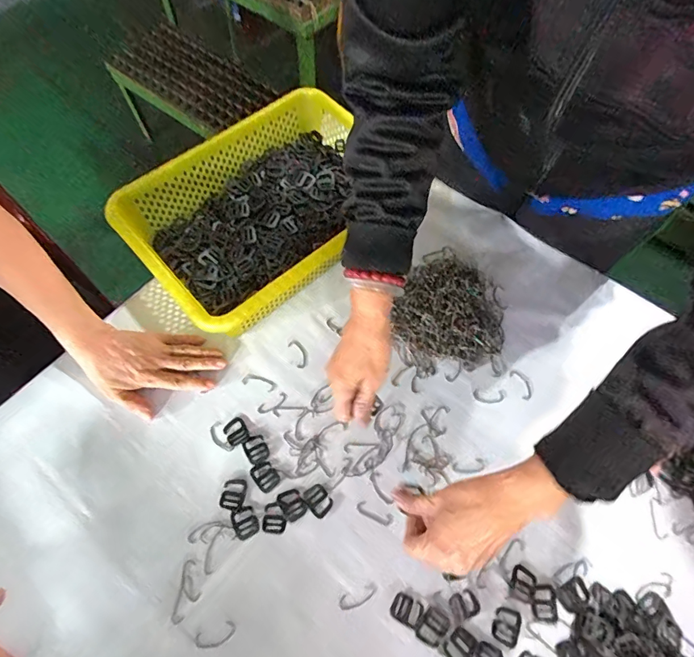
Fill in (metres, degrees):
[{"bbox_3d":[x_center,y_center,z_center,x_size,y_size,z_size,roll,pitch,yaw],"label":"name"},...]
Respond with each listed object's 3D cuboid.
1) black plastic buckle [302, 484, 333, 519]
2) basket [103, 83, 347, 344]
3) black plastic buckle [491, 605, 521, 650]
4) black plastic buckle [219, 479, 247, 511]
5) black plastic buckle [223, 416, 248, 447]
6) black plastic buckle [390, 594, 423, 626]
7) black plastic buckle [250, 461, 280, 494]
[{"bbox_3d":[-0.031,0.187,0.472,0.025,0.004,0.032,-32,70,-15],"label":"black plastic buckle"},{"bbox_3d":[-0.103,-0.164,0.592,0.344,0.083,0.243,-41,73,-18],"label":"basket"},{"bbox_3d":[0.157,0.293,0.429,0.026,0.004,0.032,29,68,11],"label":"black plastic buckle"},{"bbox_3d":[-0.124,0.180,0.475,0.025,0.004,0.032,14,66,5],"label":"black plastic buckle"},{"bbox_3d":[-0.128,0.119,0.503,0.024,0.005,0.031,-29,69,-14],"label":"black plastic buckle"},{"bbox_3d":[0.059,0.280,0.434,0.030,0.004,0.022,22,67,8],"label":"black plastic buckle"},{"bbox_3d":[-0.091,0.165,0.487,0.024,0.004,0.032,-37,71,-17],"label":"black plastic buckle"}]

